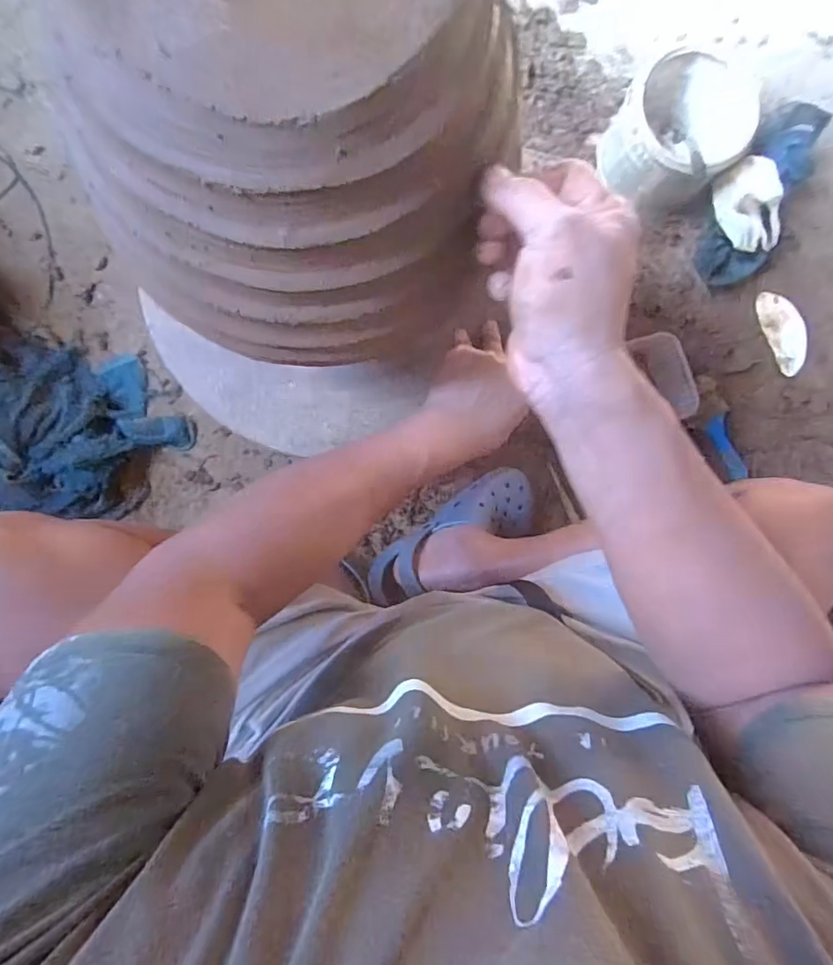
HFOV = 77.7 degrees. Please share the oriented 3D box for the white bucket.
[{"bbox_3d":[0.380,-0.511,0.780,0.179,0.139,0.151,-29,90,-4],"label":"white bucket"}]

